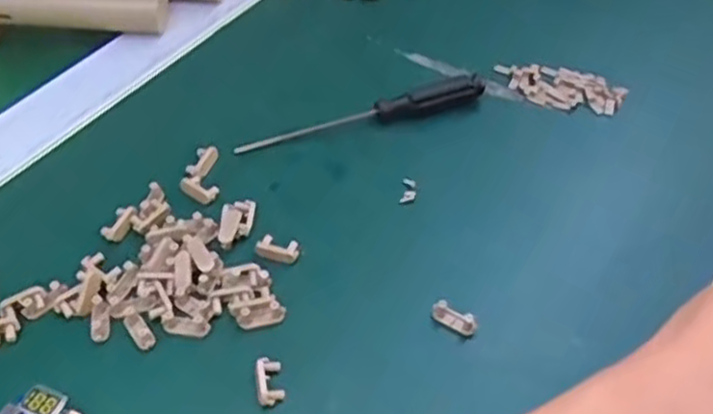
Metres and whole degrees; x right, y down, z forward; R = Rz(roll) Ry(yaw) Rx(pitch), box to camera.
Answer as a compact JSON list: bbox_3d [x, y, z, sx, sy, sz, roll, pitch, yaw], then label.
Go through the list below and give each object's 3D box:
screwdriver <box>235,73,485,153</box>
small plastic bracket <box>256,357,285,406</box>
[{"bbox_3d":[0.004,-0.050,0.368,0.129,0.016,0.014,-11,51,-11],"label":"screwdriver"},{"bbox_3d":[-0.034,0.067,0.278,0.010,0.006,0.019,-6,51,-7],"label":"small plastic bracket"}]

